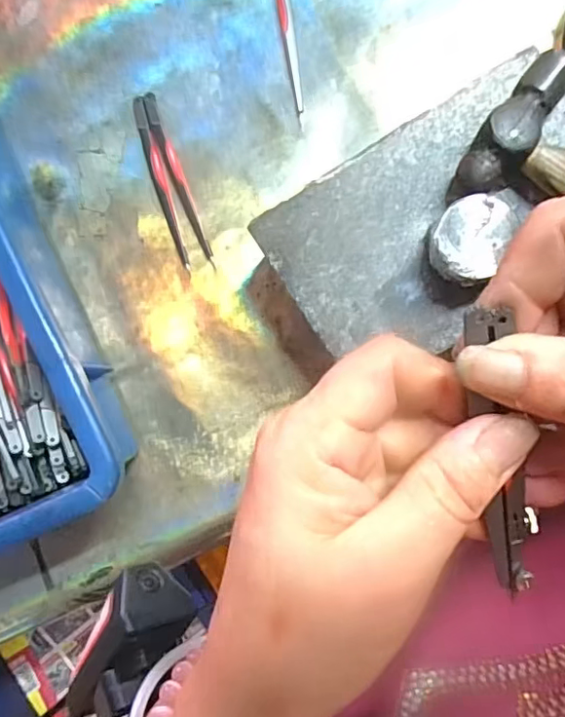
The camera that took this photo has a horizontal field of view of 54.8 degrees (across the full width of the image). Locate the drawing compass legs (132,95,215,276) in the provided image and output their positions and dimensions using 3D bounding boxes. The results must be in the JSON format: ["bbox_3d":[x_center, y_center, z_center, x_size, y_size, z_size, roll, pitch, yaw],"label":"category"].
[{"bbox_3d":[-0.066,-0.104,0.323,0.020,0.004,0.107,-20,87,7],"label":"drawing compass legs"}]

